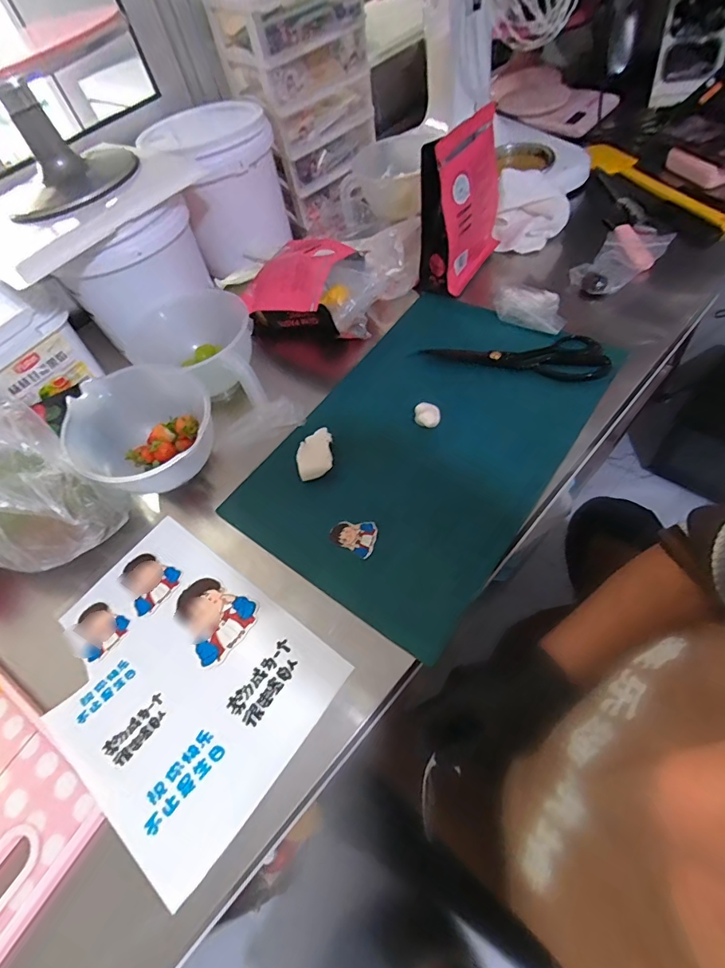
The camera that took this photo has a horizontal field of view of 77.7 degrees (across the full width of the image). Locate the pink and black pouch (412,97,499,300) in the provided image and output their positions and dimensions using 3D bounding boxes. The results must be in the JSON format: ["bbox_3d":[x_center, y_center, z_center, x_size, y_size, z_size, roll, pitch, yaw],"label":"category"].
[{"bbox_3d":[0.144,-0.388,0.628,0.061,0.179,0.157,29,66,25],"label":"pink and black pouch"}]

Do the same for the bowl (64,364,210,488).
[{"bbox_3d":[-0.248,-0.059,0.521,0.145,0.079,0.142,-5,56,7],"label":"bowl"}]

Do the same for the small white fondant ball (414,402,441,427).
[{"bbox_3d":[0.078,-0.082,0.535,0.030,0.021,0.033,-5,56,7],"label":"small white fondant ball"}]

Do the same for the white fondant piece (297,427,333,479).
[{"bbox_3d":[-0.055,-0.038,0.524,0.041,0.011,0.065,-7,56,6],"label":"white fondant piece"}]

